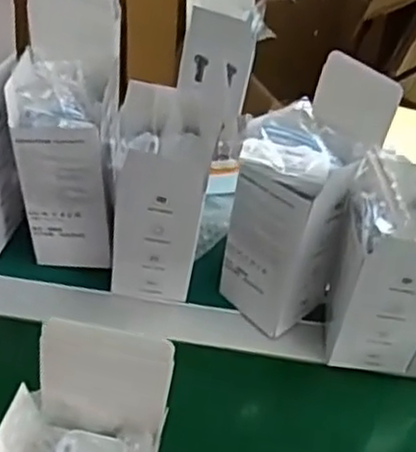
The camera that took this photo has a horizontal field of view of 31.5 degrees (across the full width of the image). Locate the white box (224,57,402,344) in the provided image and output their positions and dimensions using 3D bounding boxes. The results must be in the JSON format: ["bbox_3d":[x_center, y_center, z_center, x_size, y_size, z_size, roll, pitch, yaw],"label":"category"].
[{"bbox_3d":[0.078,-0.020,0.631,0.101,0.225,0.083,-35,61,-30],"label":"white box"}]

